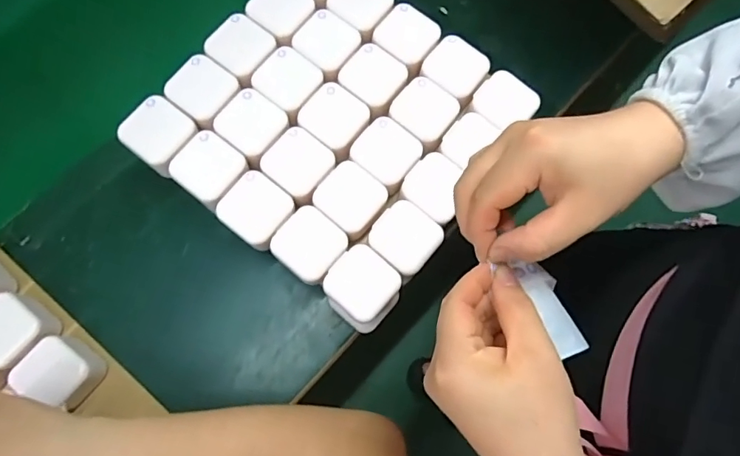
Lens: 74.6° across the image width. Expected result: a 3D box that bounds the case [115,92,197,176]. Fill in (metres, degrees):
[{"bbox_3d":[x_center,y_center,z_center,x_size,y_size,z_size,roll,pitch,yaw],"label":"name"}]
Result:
[{"bbox_3d":[-0.191,-0.086,0.437,0.054,0.018,0.055,38,77,8],"label":"case"}]

